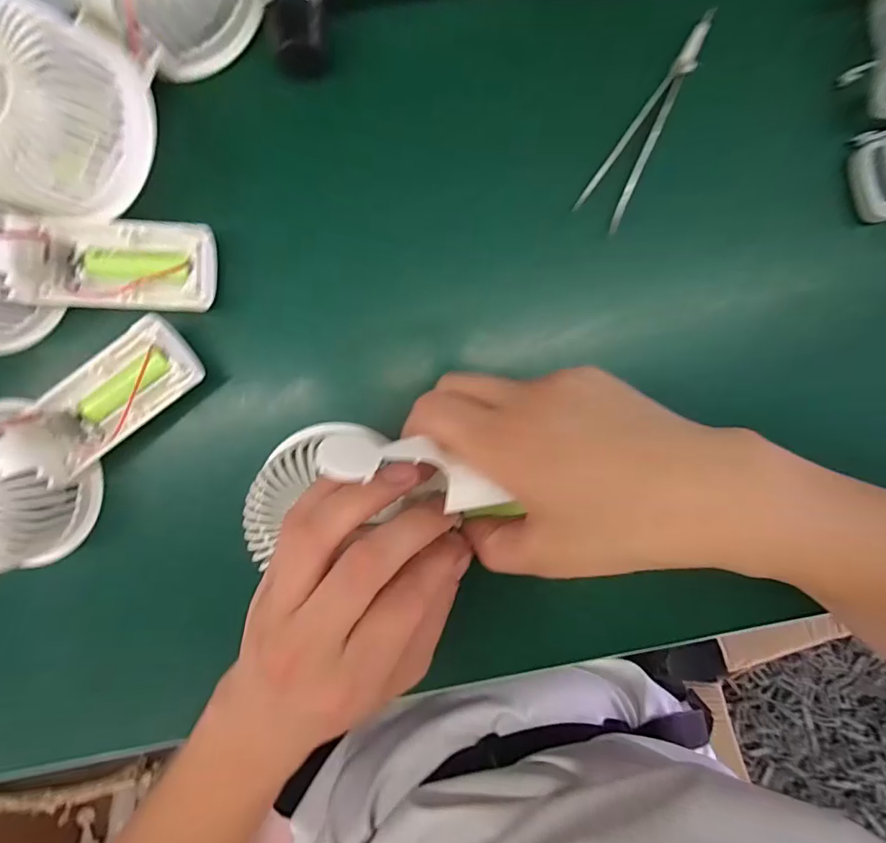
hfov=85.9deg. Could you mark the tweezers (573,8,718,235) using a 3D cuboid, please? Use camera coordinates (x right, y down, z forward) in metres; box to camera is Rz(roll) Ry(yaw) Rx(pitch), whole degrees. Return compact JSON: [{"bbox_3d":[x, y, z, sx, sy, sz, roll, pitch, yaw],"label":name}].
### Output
[{"bbox_3d":[0.101,-0.152,0.241,0.025,0.005,0.108,27,96,17],"label":"tweezers"}]

